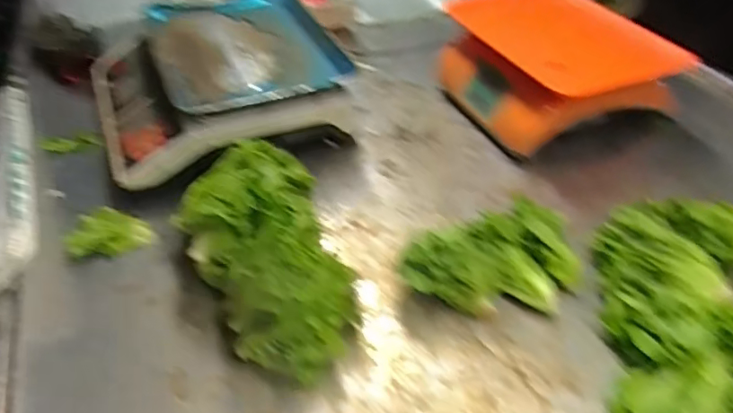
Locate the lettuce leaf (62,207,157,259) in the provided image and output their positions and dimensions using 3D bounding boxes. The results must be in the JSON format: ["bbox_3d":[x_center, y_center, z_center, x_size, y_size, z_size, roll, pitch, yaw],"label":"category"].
[{"bbox_3d":[-0.297,0.029,0.642,0.094,0.018,0.070,5,44,4],"label":"lettuce leaf"}]

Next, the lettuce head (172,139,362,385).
[{"bbox_3d":[-0.106,0.040,0.562,0.143,0.113,0.272,-12,45,-13],"label":"lettuce head"}]

